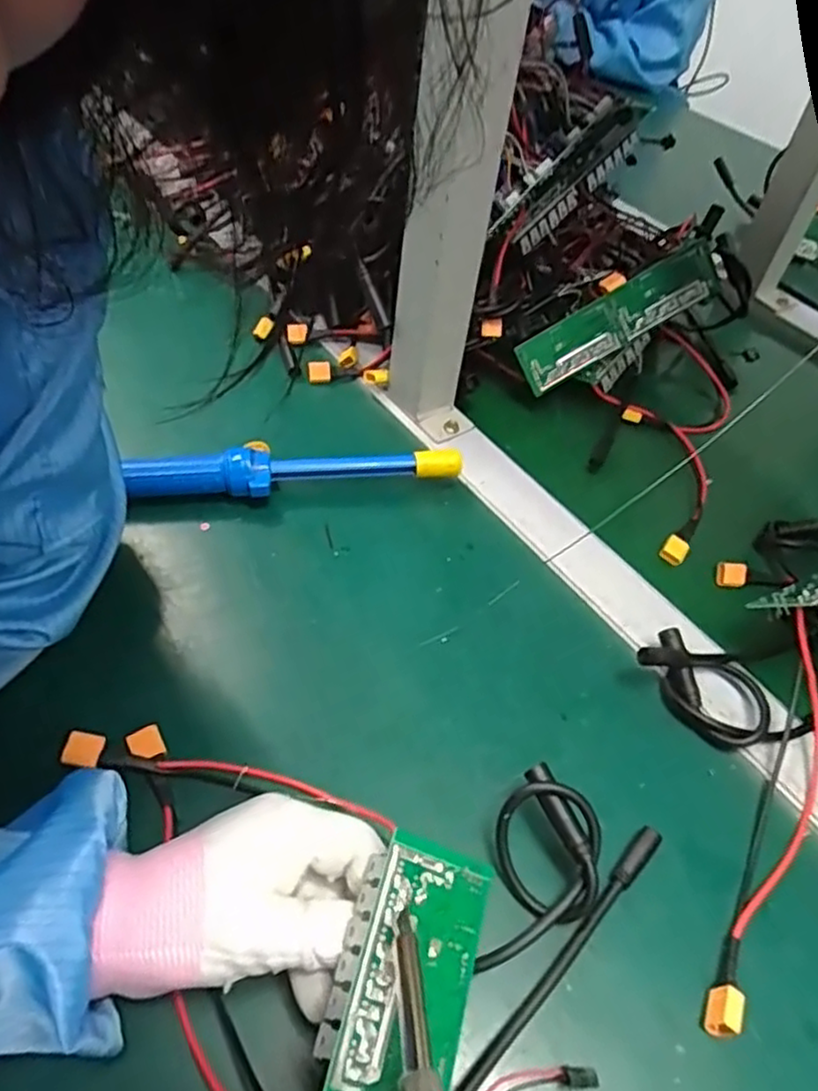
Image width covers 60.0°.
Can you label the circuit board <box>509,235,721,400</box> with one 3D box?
[{"bbox_3d":[0.171,-0.184,0.577,0.173,0.046,0.007,-29,25,2],"label":"circuit board"}]

